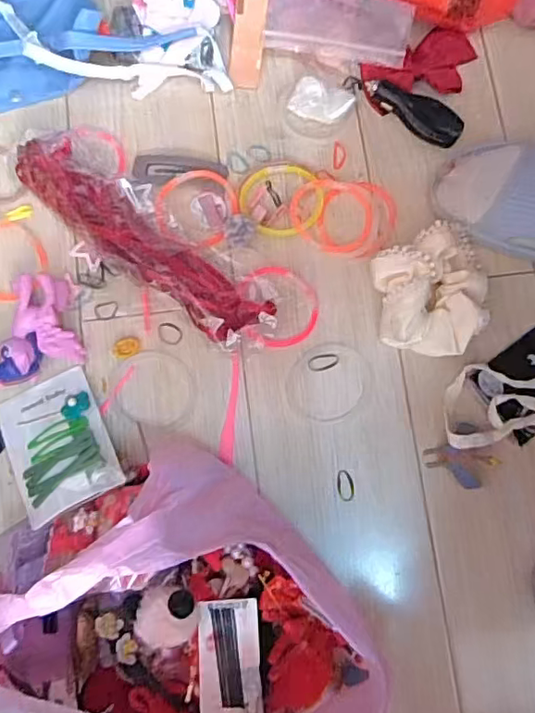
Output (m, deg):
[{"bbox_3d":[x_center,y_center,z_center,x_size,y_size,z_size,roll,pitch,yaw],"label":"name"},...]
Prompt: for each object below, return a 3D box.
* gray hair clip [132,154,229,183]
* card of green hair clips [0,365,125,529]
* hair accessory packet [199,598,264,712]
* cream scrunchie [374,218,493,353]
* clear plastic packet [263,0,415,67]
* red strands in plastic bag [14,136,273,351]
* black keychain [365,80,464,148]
[{"bbox_3d":[-0.077,-0.167,0.500,0.080,0.012,0.029,1,80,0],"label":"gray hair clip"},{"bbox_3d":[-0.160,0.066,0.434,0.072,0.017,0.113,-28,55,-5],"label":"card of green hair clips"},{"bbox_3d":[-0.022,0.200,0.351,0.037,0.017,0.089,-4,80,-3],"label":"hair accessory packet"},{"bbox_3d":[0.133,-0.058,0.465,0.093,0.042,0.106,10,80,1],"label":"cream scrunchie"},{"bbox_3d":[0.062,-0.297,0.512,0.128,0.030,0.061,11,80,1],"label":"clear plastic packet"},{"bbox_3d":[-0.110,-0.096,0.467,0.252,0.042,0.052,38,82,6],"label":"red strands in plastic bag"},{"bbox_3d":[0.132,-0.221,0.511,0.092,0.015,0.035,27,81,4],"label":"black keychain"}]

